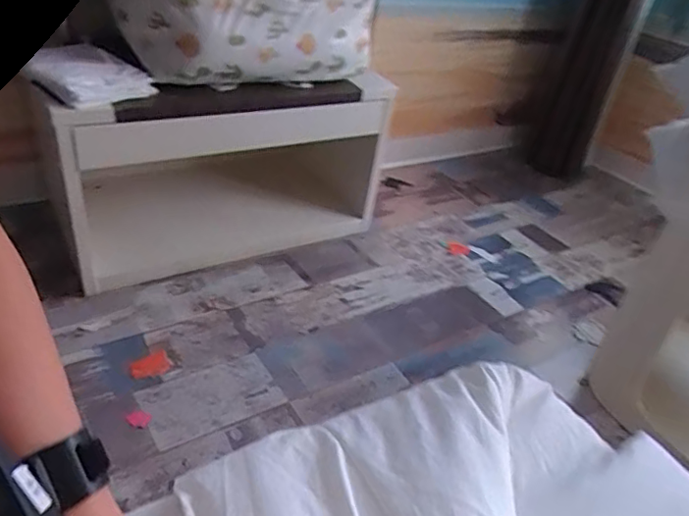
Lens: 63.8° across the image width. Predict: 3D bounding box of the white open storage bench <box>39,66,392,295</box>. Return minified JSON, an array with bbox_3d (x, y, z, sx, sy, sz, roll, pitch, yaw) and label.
[{"bbox_3d":[-0.317,-0.244,1.531,0.880,0.506,0.278,-15,42,-29],"label":"white open storage bench"}]

